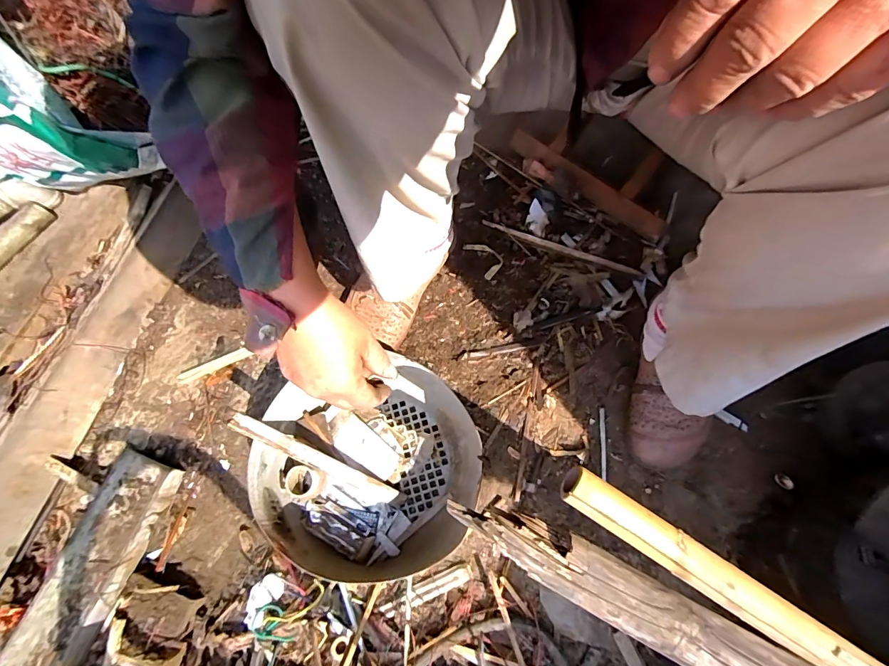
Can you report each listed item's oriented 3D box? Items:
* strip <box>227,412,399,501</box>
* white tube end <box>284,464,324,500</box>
[{"bbox_3d":[-0.128,0.131,0.429,0.186,0.008,0.017,34,65,-21],"label":"strip"},{"bbox_3d":[-0.153,0.163,0.453,0.037,0.020,0.035,0,65,0],"label":"white tube end"}]

